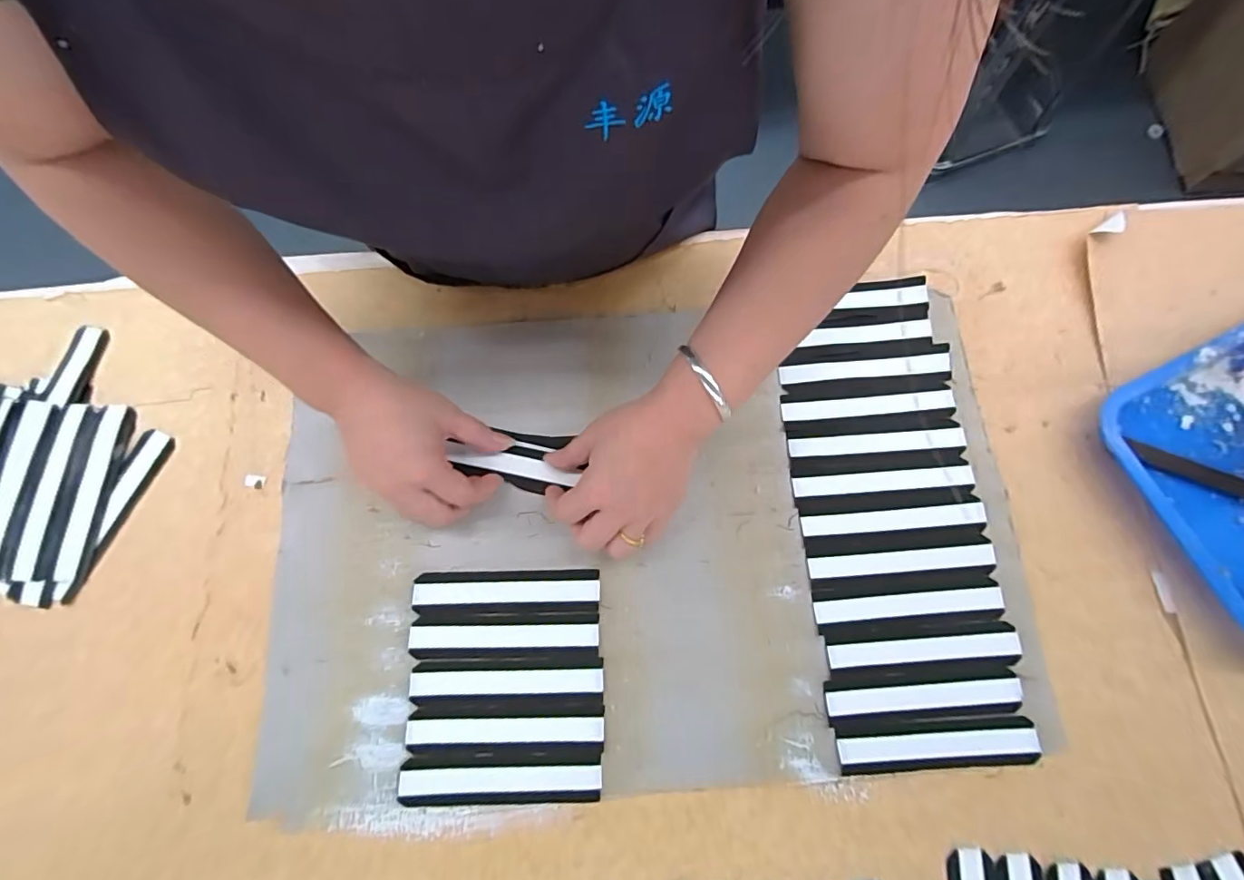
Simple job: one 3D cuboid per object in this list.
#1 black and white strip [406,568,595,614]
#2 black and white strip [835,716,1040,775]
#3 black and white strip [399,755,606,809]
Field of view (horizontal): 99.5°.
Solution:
[{"bbox_3d":[-0.088,0.117,0.405,0.140,0.007,0.032,-1,76,0],"label":"black and white strip"},{"bbox_3d":[0.222,0.216,0.373,0.136,0.008,0.030,-3,74,0],"label":"black and white strip"},{"bbox_3d":[-0.086,0.240,0.371,0.140,0.004,0.032,-1,74,0],"label":"black and white strip"}]

